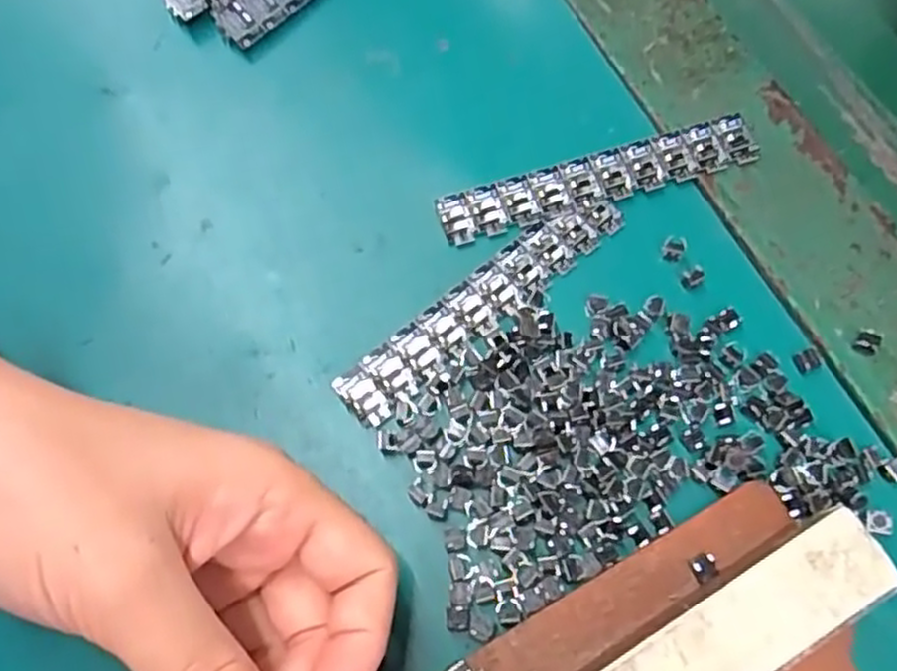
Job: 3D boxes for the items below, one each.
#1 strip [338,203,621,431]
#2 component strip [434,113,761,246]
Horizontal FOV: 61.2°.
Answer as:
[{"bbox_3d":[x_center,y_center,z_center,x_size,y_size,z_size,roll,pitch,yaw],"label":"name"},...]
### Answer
[{"bbox_3d":[0.012,-0.010,0.241,0.104,0.004,0.020,-37,72,-12],"label":"strip"},{"bbox_3d":[0.050,-0.053,0.255,0.108,0.004,0.019,-16,69,-5],"label":"component strip"}]

